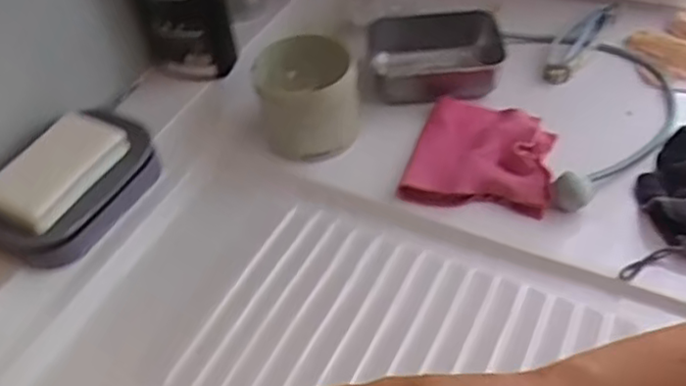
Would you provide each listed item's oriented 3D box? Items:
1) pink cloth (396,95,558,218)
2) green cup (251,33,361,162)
[{"bbox_3d":[0.124,-0.036,0.608,0.123,0.033,0.120,7,48,12],"label":"pink cloth"},{"bbox_3d":[-0.032,-0.091,0.637,0.096,0.072,0.095,-3,47,3],"label":"green cup"}]

